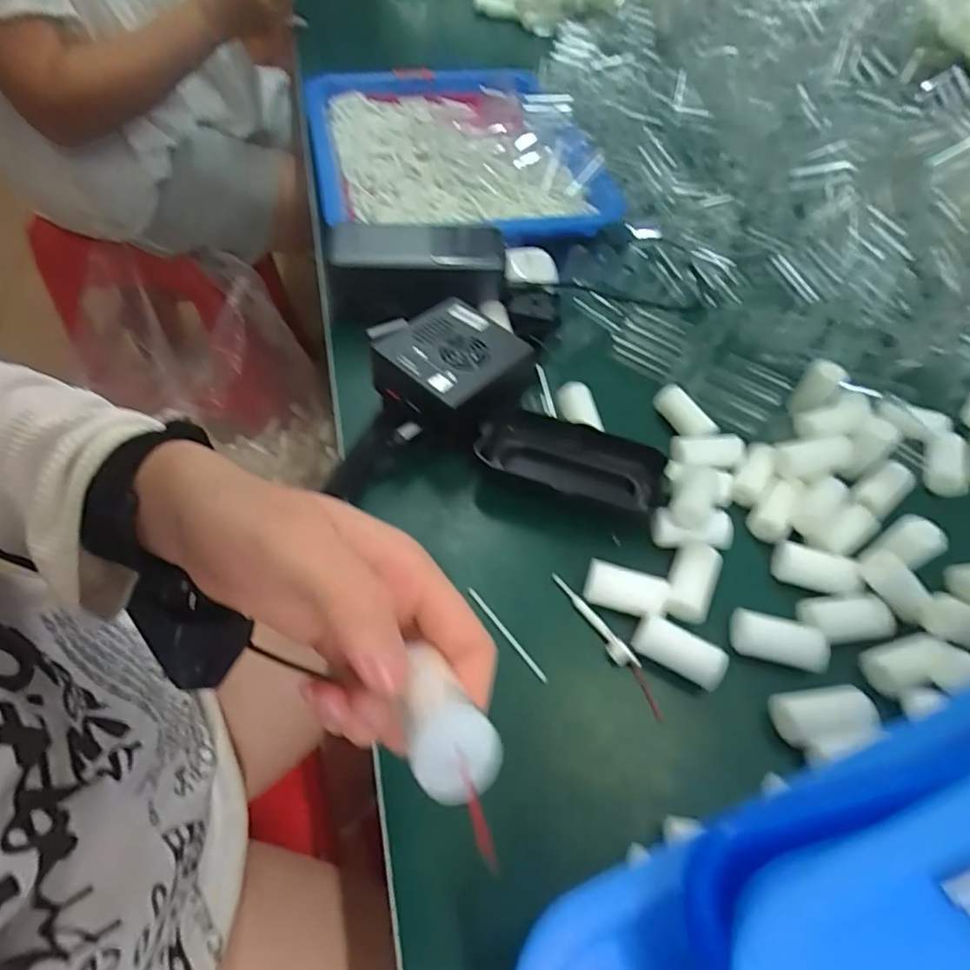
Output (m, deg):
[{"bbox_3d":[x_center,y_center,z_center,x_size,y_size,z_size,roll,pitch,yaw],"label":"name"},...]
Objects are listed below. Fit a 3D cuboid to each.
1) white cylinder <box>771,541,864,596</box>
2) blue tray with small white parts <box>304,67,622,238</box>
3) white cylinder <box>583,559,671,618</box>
[{"bbox_3d":[0.185,0.048,0.321,0.044,0.016,0.020,20,55,10],"label":"white cylinder"},{"bbox_3d":[-0.043,-0.347,0.571,0.252,0.034,0.350,-13,56,-13],"label":"blue tray with small white parts"},{"bbox_3d":[0.076,0.058,0.309,0.043,0.019,0.019,14,54,6],"label":"white cylinder"}]

